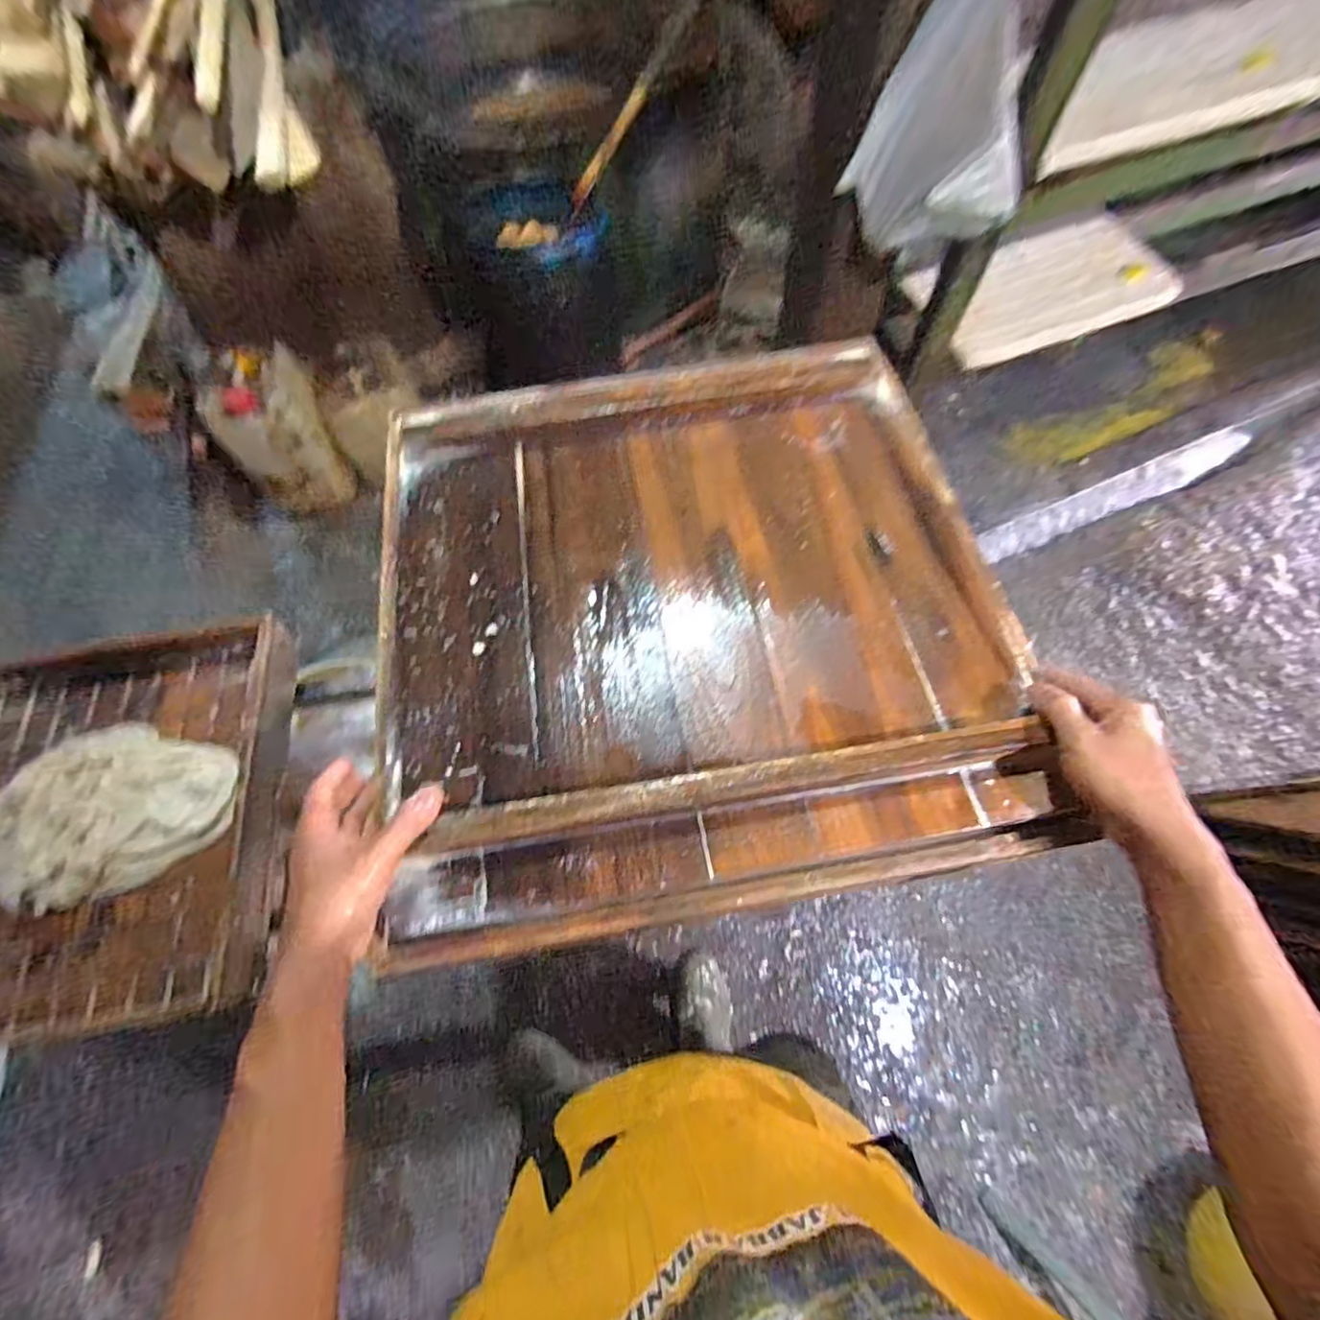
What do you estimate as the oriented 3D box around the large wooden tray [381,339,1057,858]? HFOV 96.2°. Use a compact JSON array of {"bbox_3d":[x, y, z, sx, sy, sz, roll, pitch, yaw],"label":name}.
[{"bbox_3d":[0.016,-0.105,0.532,0.526,0.040,0.471,-10,65,-2],"label":"large wooden tray"}]

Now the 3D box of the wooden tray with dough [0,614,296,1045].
[{"bbox_3d":[-0.820,0.219,0.858,0.569,0.089,0.568,-9,65,-1],"label":"wooden tray with dough"}]

